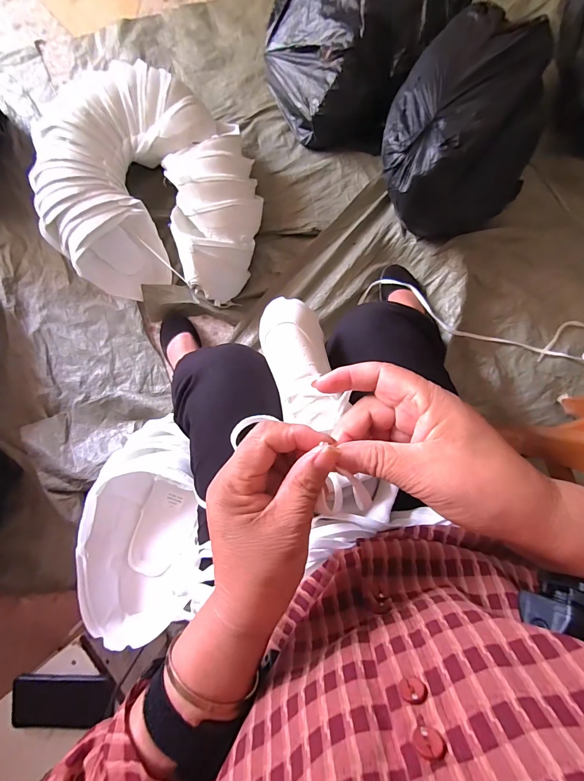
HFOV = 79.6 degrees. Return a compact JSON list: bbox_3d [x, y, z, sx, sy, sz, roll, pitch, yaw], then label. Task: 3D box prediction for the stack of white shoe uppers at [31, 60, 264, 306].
[{"bbox_3d":[-0.313,-0.451,0.785,0.470,0.149,0.454,8,87,3],"label":"stack of white shoe uppers"}]

